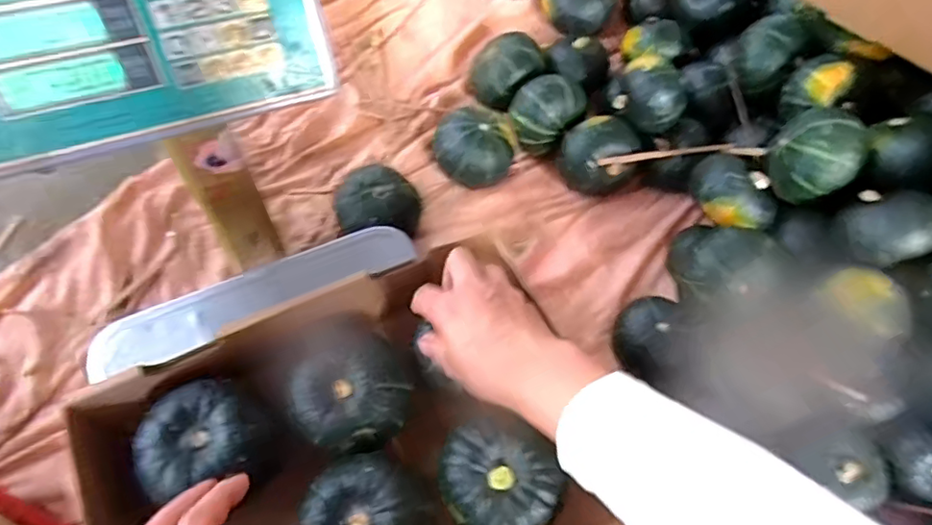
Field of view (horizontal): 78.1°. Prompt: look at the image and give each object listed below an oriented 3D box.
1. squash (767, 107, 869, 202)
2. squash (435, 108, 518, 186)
[{"bbox_3d":[0.348,-0.106,0.574,0.070,0.075,0.077,1,65,-2],"label":"squash"},{"bbox_3d":[0.010,-0.136,0.677,0.092,0.059,0.079,11,65,2],"label":"squash"}]

